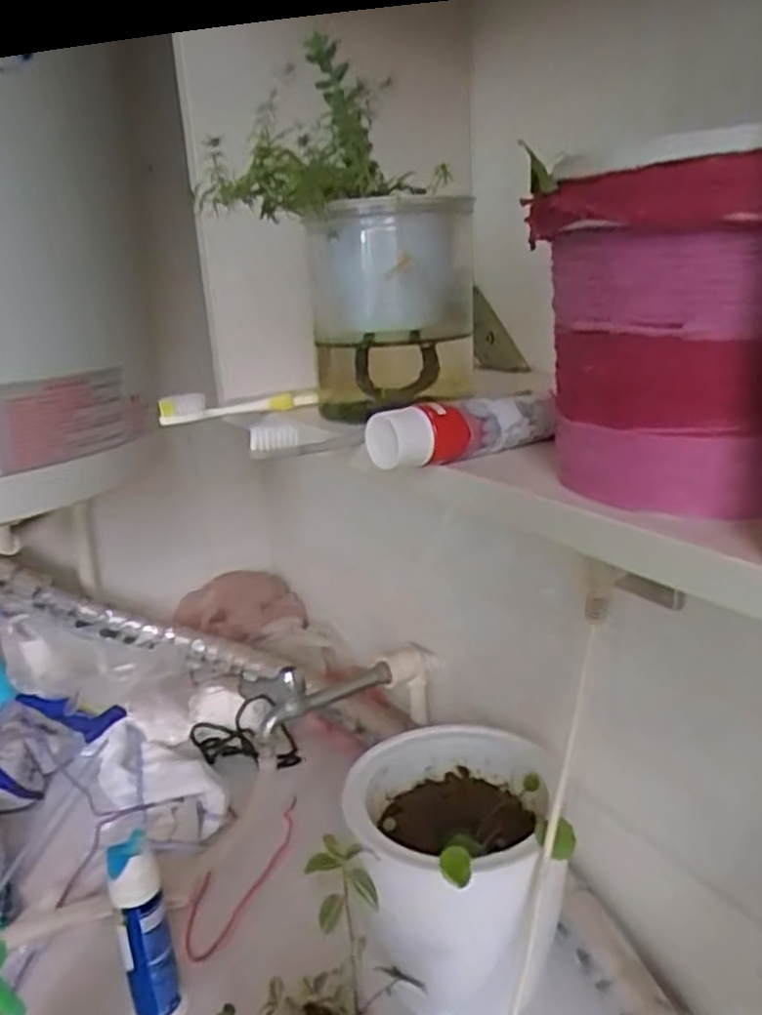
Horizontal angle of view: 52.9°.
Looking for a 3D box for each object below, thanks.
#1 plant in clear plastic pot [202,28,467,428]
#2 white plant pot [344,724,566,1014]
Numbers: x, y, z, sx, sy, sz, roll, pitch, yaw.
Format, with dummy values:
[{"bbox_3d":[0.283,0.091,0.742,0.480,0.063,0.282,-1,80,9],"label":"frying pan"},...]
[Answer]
[{"bbox_3d":[-0.020,-0.137,0.417,0.104,0.180,0.120,5,19,27],"label":"plant in clear plastic pot"},{"bbox_3d":[0.061,0.298,0.624,0.162,0.155,0.184,-5,16,-4],"label":"white plant pot"}]

